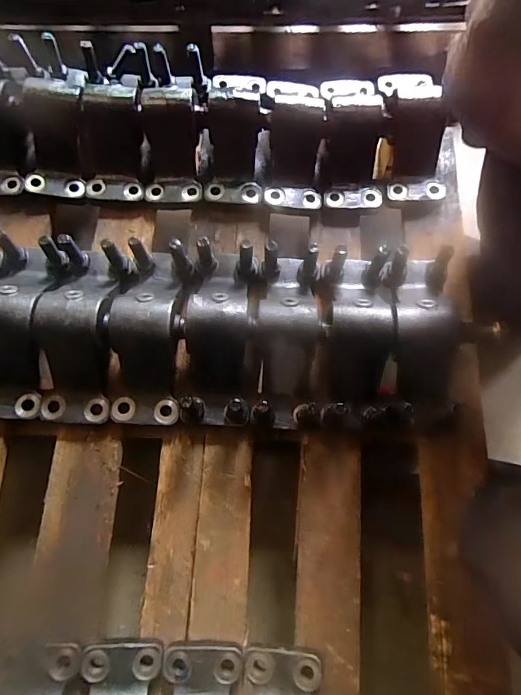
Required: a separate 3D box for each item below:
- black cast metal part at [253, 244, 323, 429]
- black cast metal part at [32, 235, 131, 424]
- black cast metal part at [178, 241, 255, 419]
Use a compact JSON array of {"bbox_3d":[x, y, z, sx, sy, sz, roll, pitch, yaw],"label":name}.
[{"bbox_3d":[0.034,-0.020,0.500,0.077,0.076,0.221,4,75,-1],"label":"black cast metal part"},{"bbox_3d":[-0.218,-0.025,0.499,0.084,0.089,0.220,1,75,-1],"label":"black cast metal part"},{"bbox_3d":[-0.053,-0.017,0.507,0.085,0.089,0.217,3,87,0],"label":"black cast metal part"}]

